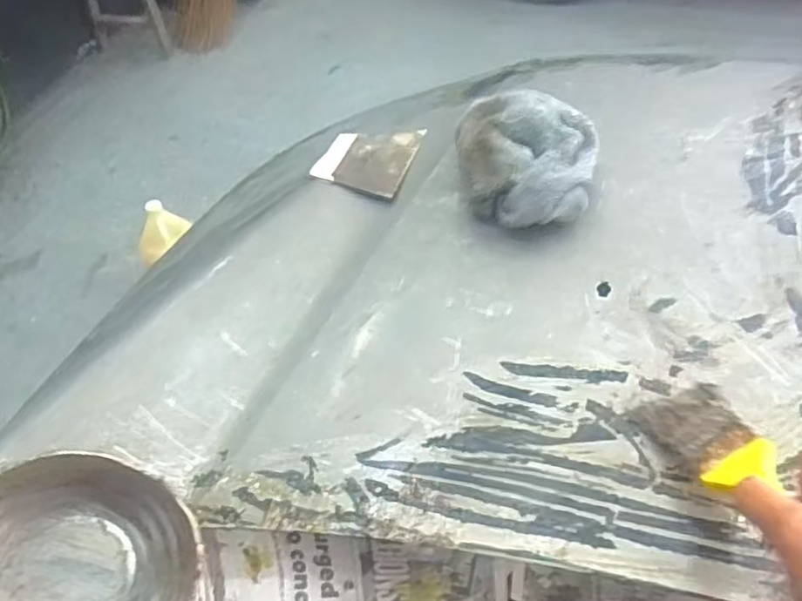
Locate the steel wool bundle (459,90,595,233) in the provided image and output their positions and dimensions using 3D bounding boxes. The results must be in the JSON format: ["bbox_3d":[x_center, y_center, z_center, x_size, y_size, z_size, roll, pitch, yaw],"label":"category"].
[{"bbox_3d":[0.121,-0.138,0.637,0.135,0.071,0.135,2,50,7],"label":"steel wool bundle"}]

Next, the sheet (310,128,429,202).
[{"bbox_3d":[-0.037,-0.161,0.751,0.099,0.006,0.122,10,49,14],"label":"sheet"}]

